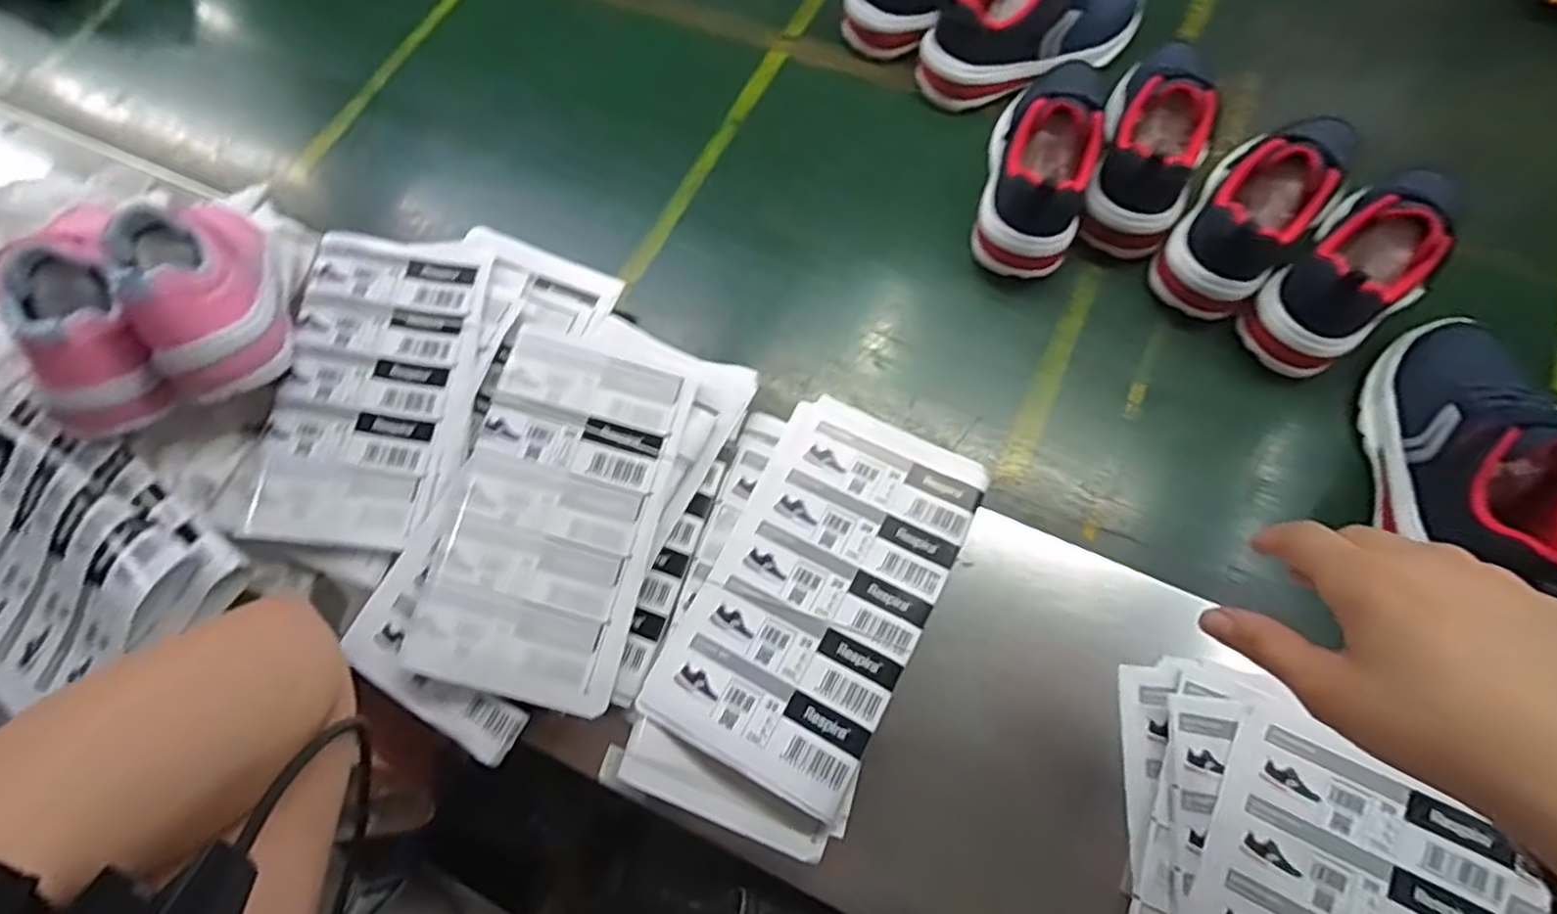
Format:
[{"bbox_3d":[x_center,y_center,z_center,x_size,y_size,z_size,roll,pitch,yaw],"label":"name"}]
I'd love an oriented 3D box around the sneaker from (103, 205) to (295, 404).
[{"bbox_3d":[-0.408,-0.137,0.505,0.065,0.100,0.193,-25,61,5],"label":"sneaker"}]

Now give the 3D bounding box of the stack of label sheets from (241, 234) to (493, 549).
[{"bbox_3d":[-0.295,-0.056,0.524,0.131,0.026,0.238,2,71,3],"label":"stack of label sheets"}]

